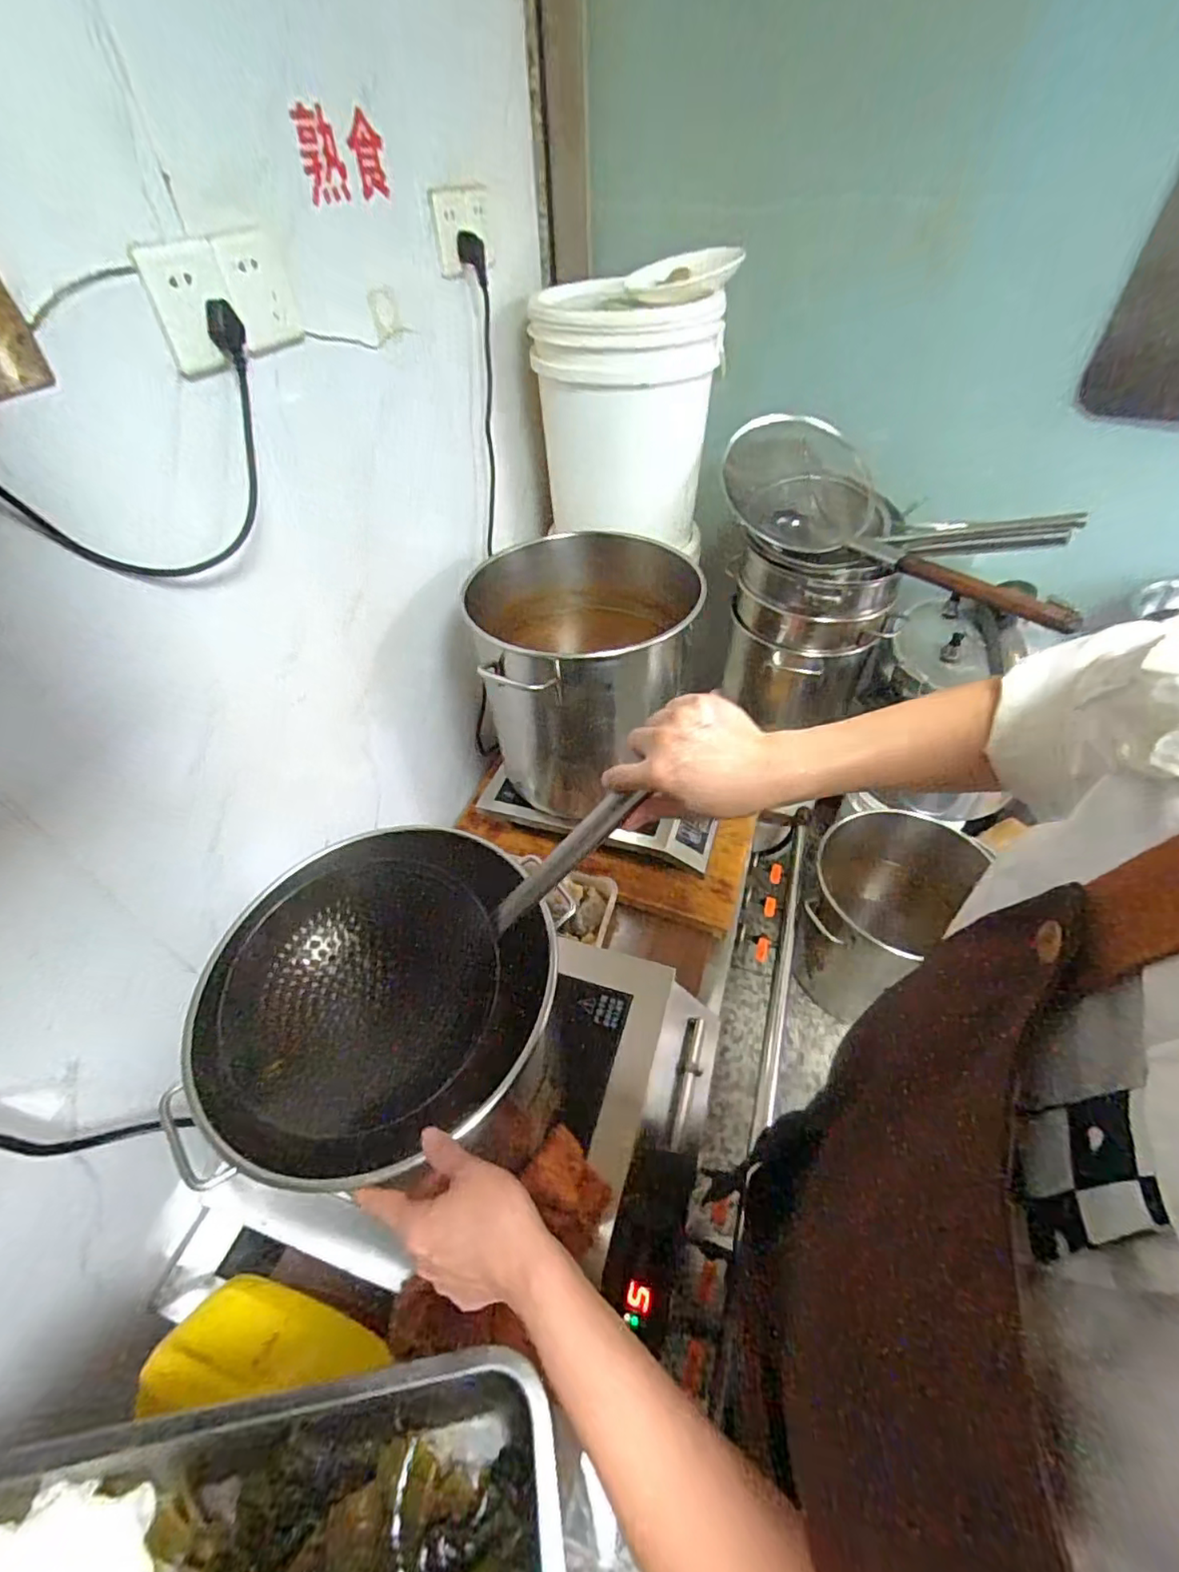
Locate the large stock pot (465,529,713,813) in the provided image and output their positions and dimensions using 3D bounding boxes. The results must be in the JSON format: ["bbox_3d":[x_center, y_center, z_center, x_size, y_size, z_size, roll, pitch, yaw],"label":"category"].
[{"bbox_3d":[-0.017,-0.178,1.004,0.371,0.335,0.343,-1,47,1],"label":"large stock pot"}]

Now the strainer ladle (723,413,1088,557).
[{"bbox_3d":[0.529,-0.529,1.087,0.563,0.149,0.319,18,50,18],"label":"strainer ladle"}]

